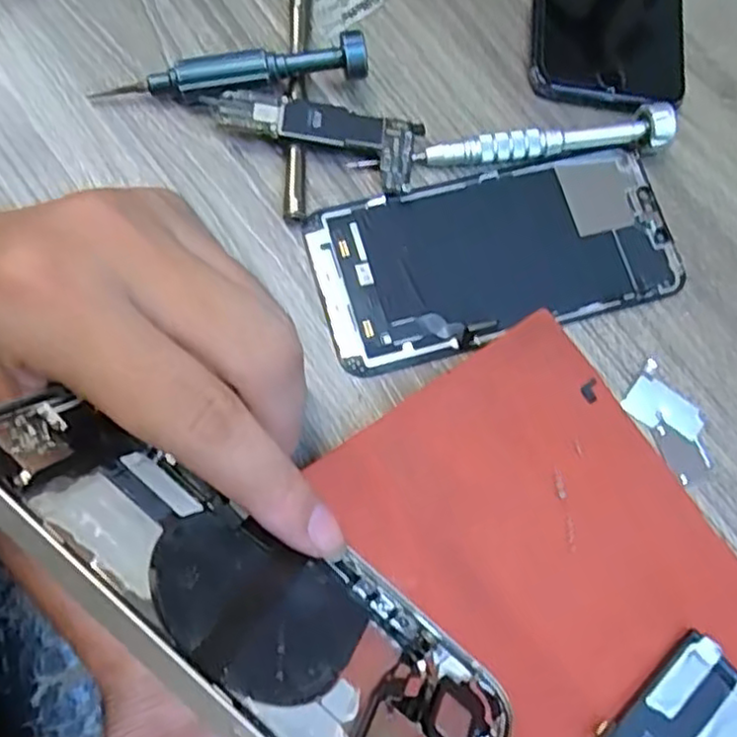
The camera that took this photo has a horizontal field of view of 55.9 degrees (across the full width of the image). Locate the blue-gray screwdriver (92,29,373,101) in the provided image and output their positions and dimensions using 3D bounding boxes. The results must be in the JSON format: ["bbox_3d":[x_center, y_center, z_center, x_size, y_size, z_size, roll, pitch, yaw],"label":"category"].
[{"bbox_3d":[-0.052,-0.111,0.264,0.103,0.021,0.012,-6,77,-7],"label":"blue-gray screwdriver"}]

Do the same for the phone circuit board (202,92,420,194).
[{"bbox_3d":[-0.022,-0.087,0.263,0.080,0.008,0.028,9,82,-5],"label":"phone circuit board"}]

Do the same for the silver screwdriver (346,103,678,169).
[{"bbox_3d":[0.058,-0.090,0.275,0.127,0.014,0.013,-5,77,-7],"label":"silver screwdriver"}]

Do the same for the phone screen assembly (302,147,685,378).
[{"bbox_3d":[0.051,-0.044,0.270,0.141,0.011,0.066,-14,78,-9],"label":"phone screen assembly"}]

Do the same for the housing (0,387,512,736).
[{"bbox_3d":[-0.026,0.056,0.166,0.142,0.070,0.008,39,108,2],"label":"housing"}]

